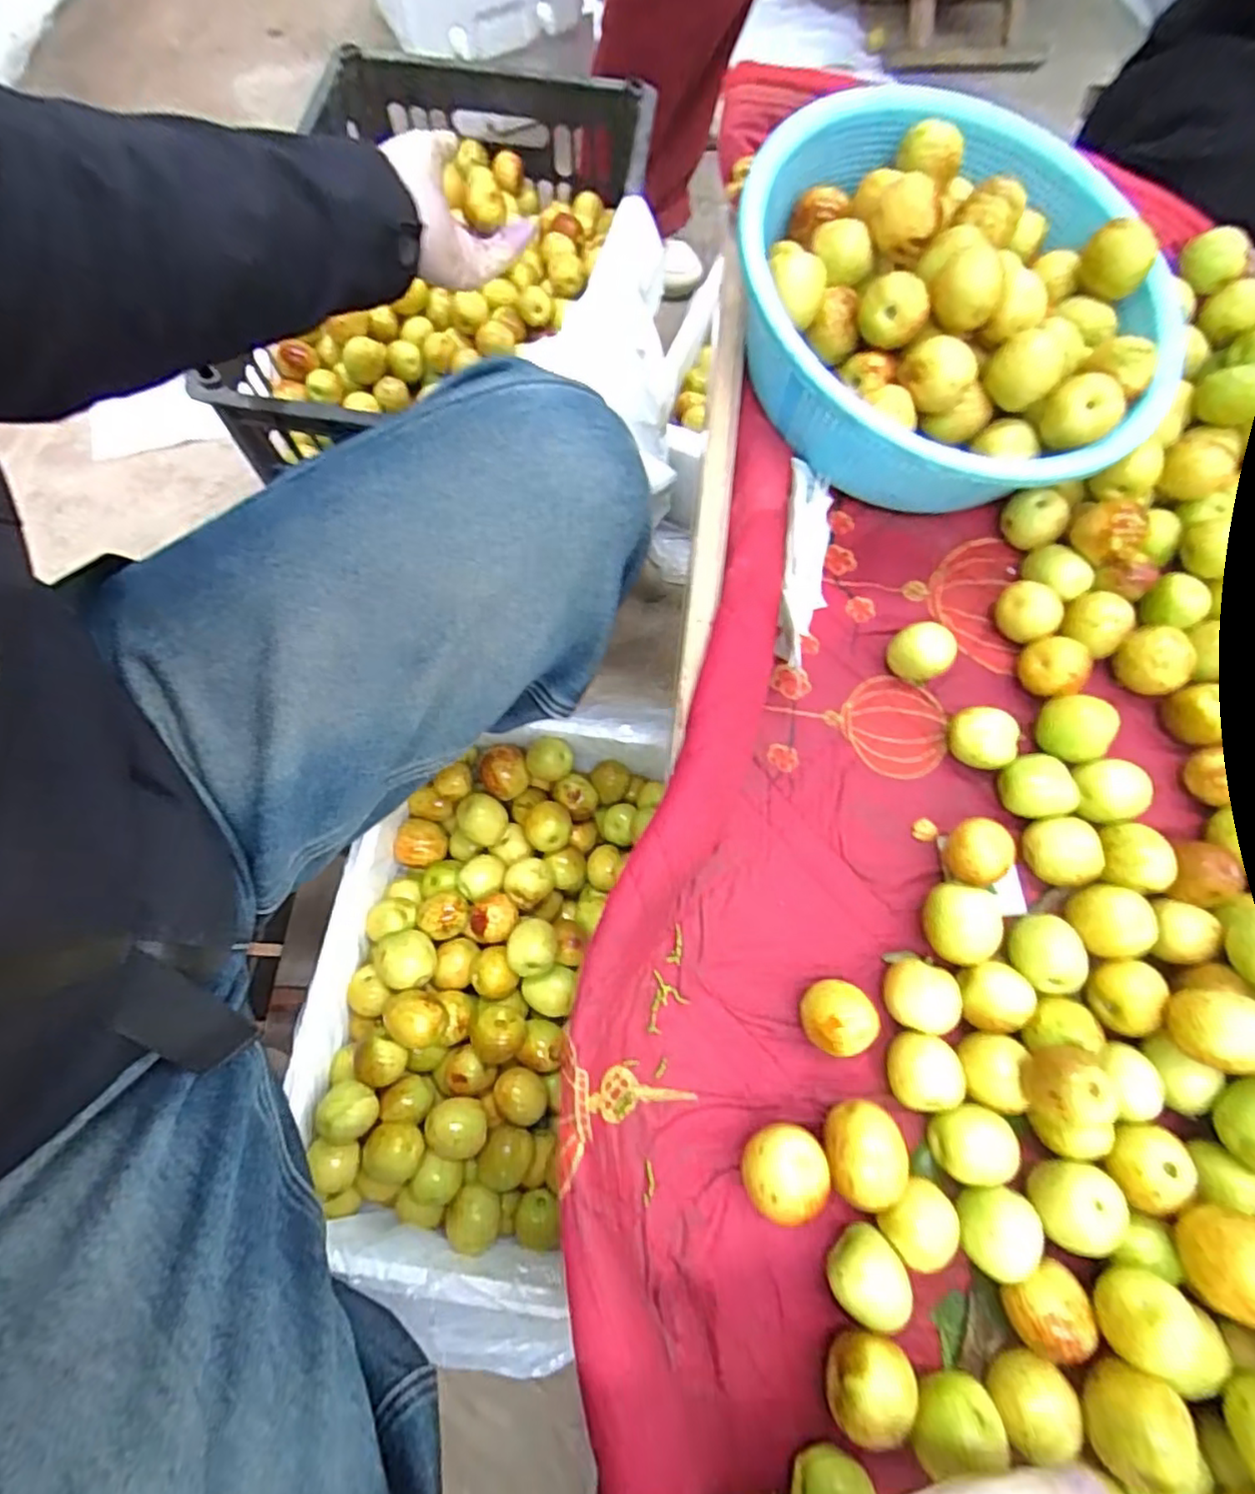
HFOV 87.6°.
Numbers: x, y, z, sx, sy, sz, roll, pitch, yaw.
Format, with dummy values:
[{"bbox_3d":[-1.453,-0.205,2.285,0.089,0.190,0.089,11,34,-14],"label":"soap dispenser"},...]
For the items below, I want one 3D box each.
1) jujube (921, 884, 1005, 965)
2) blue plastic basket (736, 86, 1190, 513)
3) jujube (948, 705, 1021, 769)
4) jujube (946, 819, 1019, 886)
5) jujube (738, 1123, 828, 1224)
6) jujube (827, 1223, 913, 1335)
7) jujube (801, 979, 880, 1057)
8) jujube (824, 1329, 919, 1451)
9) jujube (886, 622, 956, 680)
[{"bbox_3d":[0.176,0.095,0.348,0.038,0.030,0.039,7,73,0],"label":"jujube"},{"bbox_3d":[0.191,-0.257,0.407,0.257,0.110,0.257,3,73,-1],"label":"blue plastic basket"},{"bbox_3d":[0.201,-0.004,0.375,0.033,0.030,0.030,1,73,-2],"label":"jujube"},{"bbox_3d":[0.187,0.058,0.356,0.030,0.033,0.033,-8,73,-5],"label":"jujube"},{"bbox_3d":[0.072,0.200,0.312,0.037,0.034,0.040,22,73,5],"label":"jujube"},{"bbox_3d":[0.110,0.245,0.305,0.034,0.027,0.037,1,73,-2],"label":"jujube"},{"bbox_3d":[0.107,0.138,0.336,0.035,0.031,0.034,1,73,-2],"label":"jujube"},{"bbox_3d":[0.104,0.278,0.289,0.037,0.037,0.030,-21,75,-8],"label":"jujube"},{"bbox_3d":[0.172,-0.054,0.387,0.027,0.033,0.033,-41,78,-13],"label":"jujube"}]

